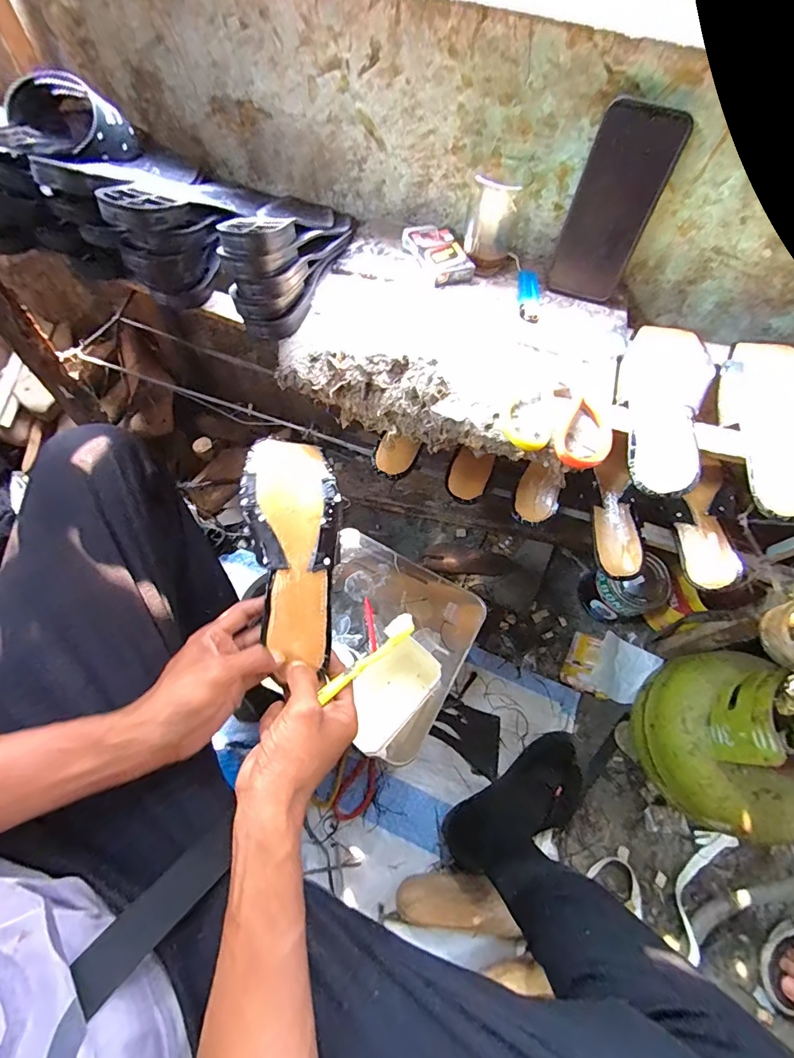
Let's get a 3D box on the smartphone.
[{"bbox_3d":[0.224,-0.330,0.472,0.076,0.168,0.008,15,54,2],"label":"smartphone"}]

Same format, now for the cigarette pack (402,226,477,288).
[{"bbox_3d":[0.049,-0.330,0.539,0.057,0.016,0.099,-21,67,-13],"label":"cigarette pack"}]

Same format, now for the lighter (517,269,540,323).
[{"bbox_3d":[0.153,-0.270,0.521,0.025,0.006,0.089,8,64,1],"label":"lighter"}]

